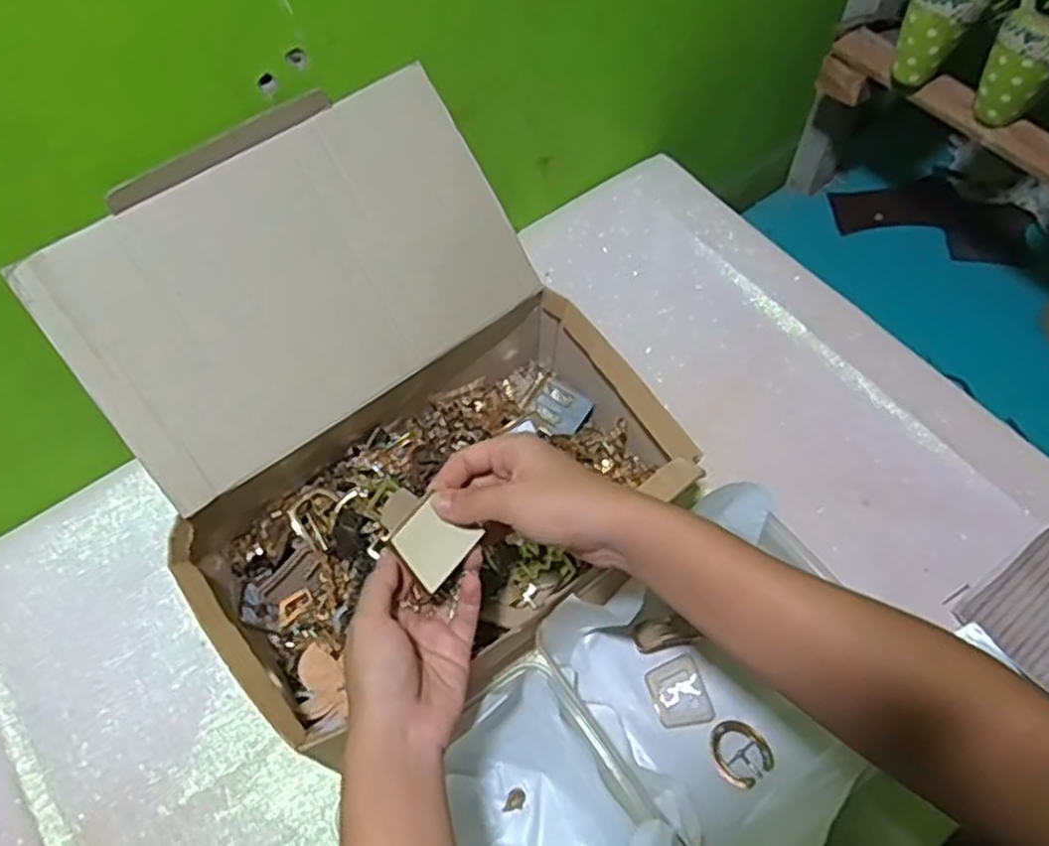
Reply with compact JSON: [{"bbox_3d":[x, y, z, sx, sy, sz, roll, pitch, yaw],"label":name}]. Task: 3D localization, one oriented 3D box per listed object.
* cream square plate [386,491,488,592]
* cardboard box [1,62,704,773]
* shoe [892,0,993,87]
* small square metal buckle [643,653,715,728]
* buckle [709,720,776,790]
[{"bbox_3d":[-0.052,0.067,0.423,0.039,0.004,0.039,45,67,-8],"label":"cream square plate"},{"bbox_3d":[-0.099,-0.007,0.545,0.336,0.230,0.334,-34,65,-18],"label":"cardboard box"},{"bbox_3d":[0.377,-0.367,0.658,0.077,0.136,0.072,31,64,17],"label":"shoe"},{"bbox_3d":[0.111,0.194,0.548,0.038,0.010,0.045,-17,61,-10],"label":"small square metal buckle"},{"bbox_3d":[0.150,0.229,0.530,0.037,0.006,0.042,-31,64,-17],"label":"buckle"}]

